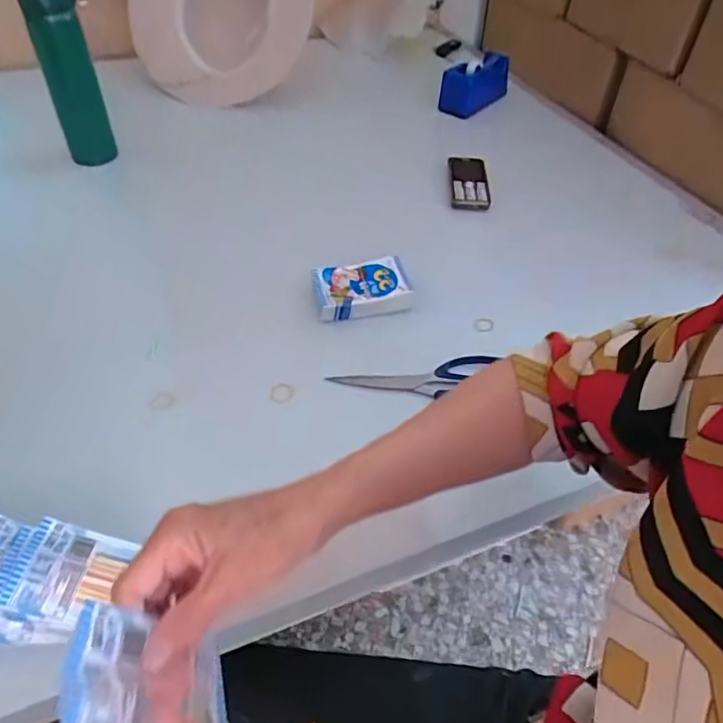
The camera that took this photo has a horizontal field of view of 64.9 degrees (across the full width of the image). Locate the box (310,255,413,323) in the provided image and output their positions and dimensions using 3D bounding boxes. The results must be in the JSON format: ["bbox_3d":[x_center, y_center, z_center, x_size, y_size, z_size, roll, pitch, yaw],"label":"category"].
[{"bbox_3d":[0.001,-0.086,0.666,0.110,0.027,0.077,-8,50,-12],"label":"box"}]

